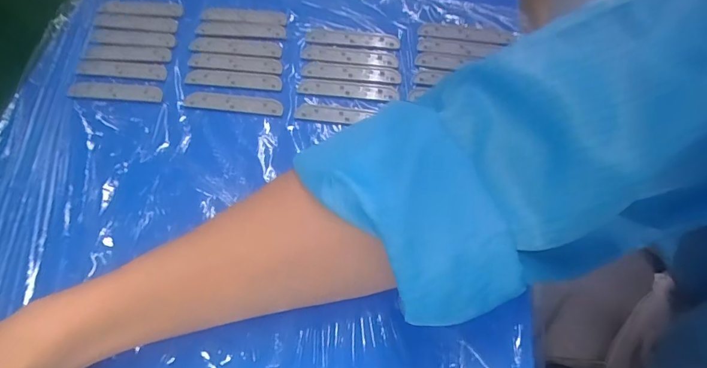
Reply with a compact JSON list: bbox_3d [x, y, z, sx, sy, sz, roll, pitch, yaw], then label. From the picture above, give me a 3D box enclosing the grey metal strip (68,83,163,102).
[{"bbox_3d":[-0.189,-0.074,0.348,0.076,0.004,0.016,5,62,6],"label":"grey metal strip"}]

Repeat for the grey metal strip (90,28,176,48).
[{"bbox_3d":[-0.190,-0.128,0.381,0.079,0.004,0.017,7,62,7],"label":"grey metal strip"}]

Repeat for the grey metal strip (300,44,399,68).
[{"bbox_3d":[-0.003,-0.106,0.358,0.079,0.004,0.018,8,62,8],"label":"grey metal strip"}]

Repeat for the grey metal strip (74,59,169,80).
[{"bbox_3d":[-0.192,-0.096,0.363,0.078,0.004,0.017,5,62,6],"label":"grey metal strip"}]

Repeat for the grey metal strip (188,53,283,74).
[{"bbox_3d":[-0.097,-0.100,0.361,0.078,0.004,0.018,6,62,6],"label":"grey metal strip"}]

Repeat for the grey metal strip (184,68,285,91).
[{"bbox_3d":[-0.096,-0.085,0.350,0.079,0.004,0.016,6,62,7],"label":"grey metal strip"}]

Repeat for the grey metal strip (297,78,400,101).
[{"bbox_3d":[-0.004,-0.074,0.339,0.078,0.004,0.016,5,62,6],"label":"grey metal strip"}]

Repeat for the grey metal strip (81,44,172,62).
[{"bbox_3d":[-0.192,-0.112,0.373,0.077,0.004,0.016,3,62,5],"label":"grey metal strip"}]

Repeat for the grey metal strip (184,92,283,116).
[{"bbox_3d":[-0.092,-0.063,0.340,0.077,0.004,0.016,7,62,7],"label":"grey metal strip"}]

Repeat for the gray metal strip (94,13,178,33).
[{"bbox_3d":[-0.193,-0.145,0.391,0.079,0.004,0.018,8,62,8],"label":"gray metal strip"}]

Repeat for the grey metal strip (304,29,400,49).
[{"bbox_3d":[-0.001,-0.122,0.367,0.078,0.004,0.016,7,62,7],"label":"grey metal strip"}]

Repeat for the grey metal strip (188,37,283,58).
[{"bbox_3d":[-0.098,-0.117,0.371,0.078,0.004,0.018,6,62,6],"label":"grey metal strip"}]

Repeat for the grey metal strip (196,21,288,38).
[{"bbox_3d":[-0.096,-0.135,0.379,0.078,0.004,0.017,5,62,6],"label":"grey metal strip"}]

